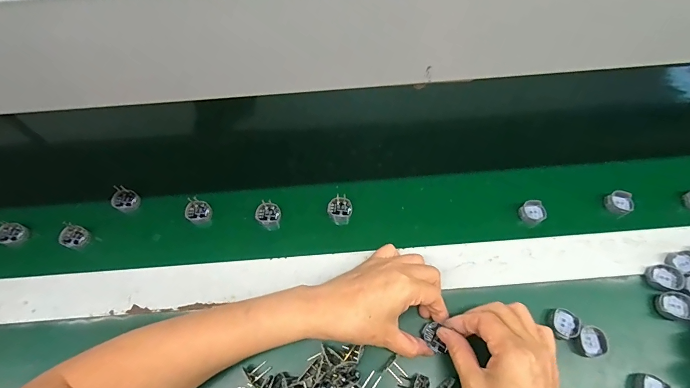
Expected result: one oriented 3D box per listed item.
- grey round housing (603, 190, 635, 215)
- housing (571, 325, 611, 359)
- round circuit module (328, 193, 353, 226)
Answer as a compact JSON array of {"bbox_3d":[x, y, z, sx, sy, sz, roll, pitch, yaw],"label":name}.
[{"bbox_3d":[0.328,0.011,0.420,0.029,0.014,0.026,-14,63,-3],"label":"grey round housing"},{"bbox_3d":[0.238,0.145,0.342,0.032,0.011,0.026,-14,63,-3],"label":"housing"},{"bbox_3d":[-0.005,0.020,0.429,0.028,0.033,0.026,-2,63,3],"label":"round circuit module"}]

